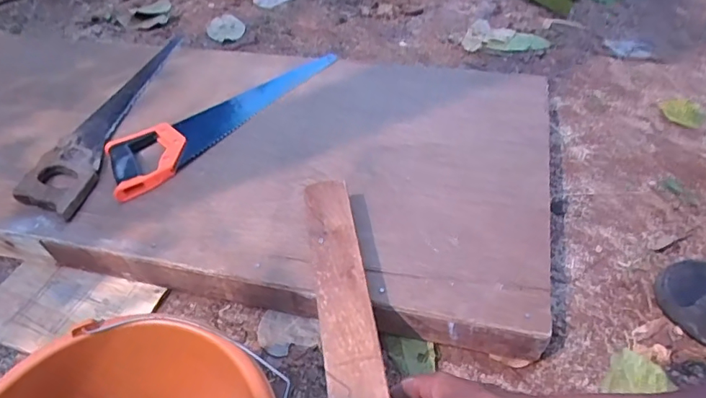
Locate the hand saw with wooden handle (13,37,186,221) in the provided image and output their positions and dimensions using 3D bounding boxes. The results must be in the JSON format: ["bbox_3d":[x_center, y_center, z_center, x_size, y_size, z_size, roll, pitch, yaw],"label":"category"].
[{"bbox_3d":[-0.408,-0.156,0.838,0.090,0.020,0.501,-1,45,5],"label":"hand saw with wooden handle"}]

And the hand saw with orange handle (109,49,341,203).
[{"bbox_3d":[-0.195,-0.142,0.804,0.433,0.025,0.123,-35,52,-26],"label":"hand saw with orange handle"}]

